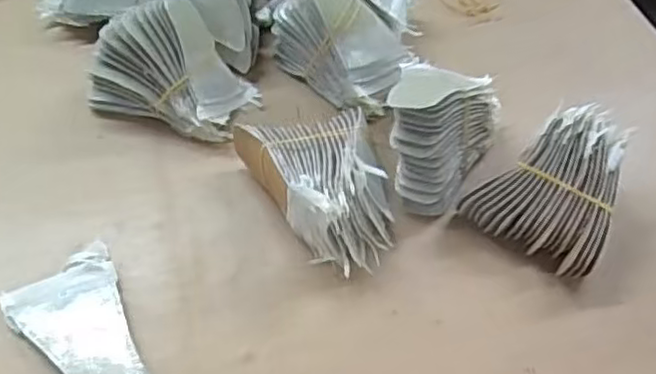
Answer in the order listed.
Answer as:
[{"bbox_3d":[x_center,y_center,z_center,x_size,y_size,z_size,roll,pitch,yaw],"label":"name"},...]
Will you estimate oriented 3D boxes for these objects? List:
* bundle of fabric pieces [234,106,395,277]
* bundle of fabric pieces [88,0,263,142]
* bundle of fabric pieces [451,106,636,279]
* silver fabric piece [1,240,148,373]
[{"bbox_3d":[-0.003,-0.002,0.459,0.088,0.060,0.116,-15,57,-14],"label":"bundle of fabric pieces"},{"bbox_3d":[-0.118,-0.092,0.505,0.116,0.079,0.069,18,56,8],"label":"bundle of fabric pieces"},{"bbox_3d":[0.158,-0.002,0.465,0.090,0.065,0.090,33,59,18],"label":"bundle of fabric pieces"},{"bbox_3d":[-0.125,0.106,0.396,0.064,0.015,0.167,-32,63,-23],"label":"silver fabric piece"}]

